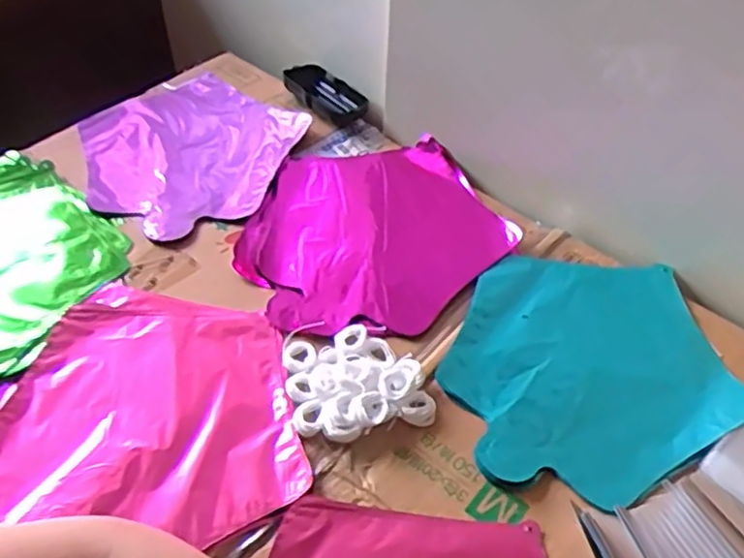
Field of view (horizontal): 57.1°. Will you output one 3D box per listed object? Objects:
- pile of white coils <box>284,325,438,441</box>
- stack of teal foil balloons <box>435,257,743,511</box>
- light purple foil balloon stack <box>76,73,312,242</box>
[{"bbox_3d":[-0.012,0.074,0.516,0.100,0.020,0.094,-10,50,-11],"label":"pile of white coils"},{"bbox_3d":[0.169,0.067,0.548,0.221,0.011,0.221,-9,50,-10],"label":"stack of teal foil balloons"},{"bbox_3d":[-0.193,-0.133,0.694,0.218,0.018,0.219,23,51,17],"label":"light purple foil balloon stack"}]

